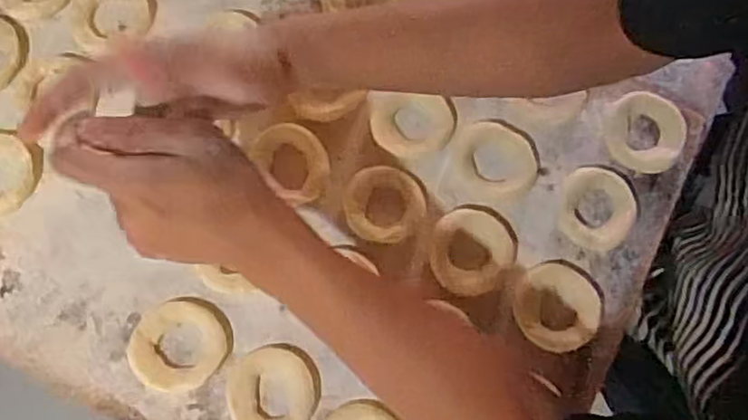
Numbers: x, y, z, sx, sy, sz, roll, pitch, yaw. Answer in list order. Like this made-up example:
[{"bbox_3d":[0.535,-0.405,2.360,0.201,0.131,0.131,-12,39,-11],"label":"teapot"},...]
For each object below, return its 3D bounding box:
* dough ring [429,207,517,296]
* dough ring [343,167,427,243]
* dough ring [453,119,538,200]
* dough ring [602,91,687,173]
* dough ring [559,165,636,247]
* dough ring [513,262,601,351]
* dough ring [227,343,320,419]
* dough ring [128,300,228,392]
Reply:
[{"bbox_3d":[0.074,0.031,0.528,0.061,0.008,0.069,41,81,9],"label":"dough ring"},{"bbox_3d":[0.008,-0.005,0.536,0.062,0.006,0.059,-1,77,0],"label":"dough ring"},{"bbox_3d":[0.099,-0.040,0.544,0.067,0.011,0.061,0,77,0],"label":"dough ring"},{"bbox_3d":[0.218,-0.064,0.547,0.061,0.011,0.066,0,77,0],"label":"dough ring"},{"bbox_3d":[0.175,-0.002,0.531,0.059,0.008,0.064,0,77,0],"label":"dough ring"},{"bbox_3d":[0.140,0.074,0.519,0.064,0.008,0.066,0,77,0],"label":"dough ring"},{"bbox_3d":[-0.075,0.135,0.503,0.065,0.013,0.067,-2,77,0],"label":"dough ring"},{"bbox_3d":[-0.147,0.100,0.506,0.070,0.013,0.065,0,77,0],"label":"dough ring"}]

